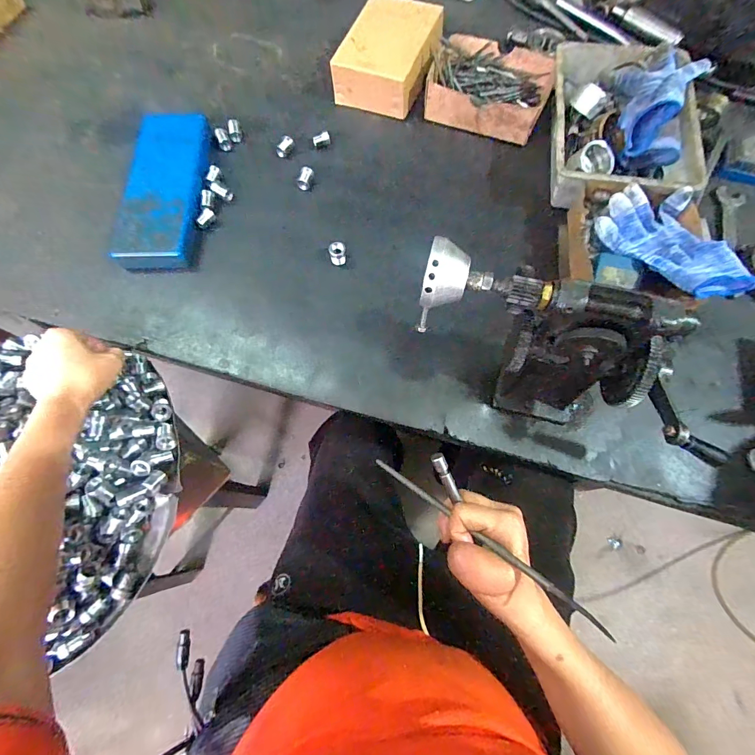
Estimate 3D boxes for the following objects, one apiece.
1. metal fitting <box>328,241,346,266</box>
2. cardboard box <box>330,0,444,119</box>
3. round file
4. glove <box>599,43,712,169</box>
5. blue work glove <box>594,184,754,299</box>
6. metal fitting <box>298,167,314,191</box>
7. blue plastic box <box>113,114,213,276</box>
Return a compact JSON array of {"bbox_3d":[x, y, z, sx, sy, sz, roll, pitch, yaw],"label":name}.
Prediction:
[{"bbox_3d":[-0.050,-0.155,0.479,0.020,0.027,0.017,-9,70,-3],"label":"metal fitting"},{"bbox_3d":[0.017,-0.480,0.573,0.128,0.073,0.161,25,72,9],"label":"cardboard box"},{"bbox_3d":[0.076,0.126,0.320,0.007,0.011,0.230,-48,43,-15],"label":"round file"},{"bbox_3d":[0.342,-0.348,0.483,0.109,0.078,0.158,20,71,7],"label":"glove"},{"bbox_3d":[0.340,-0.153,0.430,0.093,0.045,0.167,-24,71,-8],"label":"blue work glove"},{"bbox_3d":[-0.100,-0.276,0.527,0.017,0.017,0.027,15,71,6],"label":"metal fitting"},{"bbox_3d":[-0.283,-0.256,0.509,0.097,0.028,0.258,-4,70,-1],"label":"blue plastic box"}]

